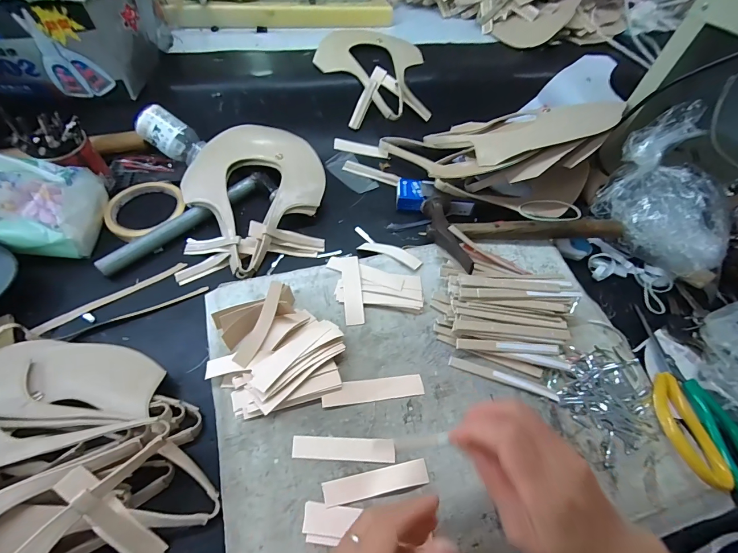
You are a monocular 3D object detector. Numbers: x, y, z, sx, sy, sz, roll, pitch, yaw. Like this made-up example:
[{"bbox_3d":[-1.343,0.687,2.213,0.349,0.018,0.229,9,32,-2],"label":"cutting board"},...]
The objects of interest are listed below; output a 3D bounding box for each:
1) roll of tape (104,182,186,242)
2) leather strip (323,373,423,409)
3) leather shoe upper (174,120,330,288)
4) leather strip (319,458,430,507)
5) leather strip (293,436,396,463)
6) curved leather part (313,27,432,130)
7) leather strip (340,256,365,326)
[{"bbox_3d":[-0.291,-0.090,0.446,0.087,0.013,0.094,2,60,-3],"label":"roll of tape"},{"bbox_3d":[0.004,0.103,0.314,0.091,0.005,0.019,-5,57,-8],"label":"leather strip"},{"bbox_3d":[-0.146,-0.106,0.448,0.176,0.049,0.228,-6,57,-8],"label":"leather shoe upper"},{"bbox_3d":[0.006,0.164,0.276,0.083,0.004,0.017,-8,58,-9],"label":"leather strip"},{"bbox_3d":[-0.021,0.143,0.288,0.083,0.004,0.017,3,56,-2],"label":"leather strip"},{"bbox_3d":[0.002,-0.324,0.560,0.170,0.057,0.192,-7,57,-9],"label":"curved leather part"},{"bbox_3d":[-0.018,0.011,0.372,0.020,0.004,0.084,-3,57,-6],"label":"leather strip"}]

